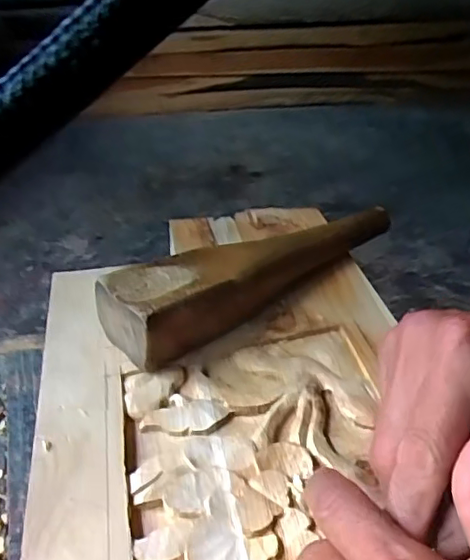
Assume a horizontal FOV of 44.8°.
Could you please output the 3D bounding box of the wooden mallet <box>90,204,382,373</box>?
[{"bbox_3d":[0.024,-0.013,0.450,0.266,0.048,0.057,-25,42,-35],"label":"wooden mallet"}]

